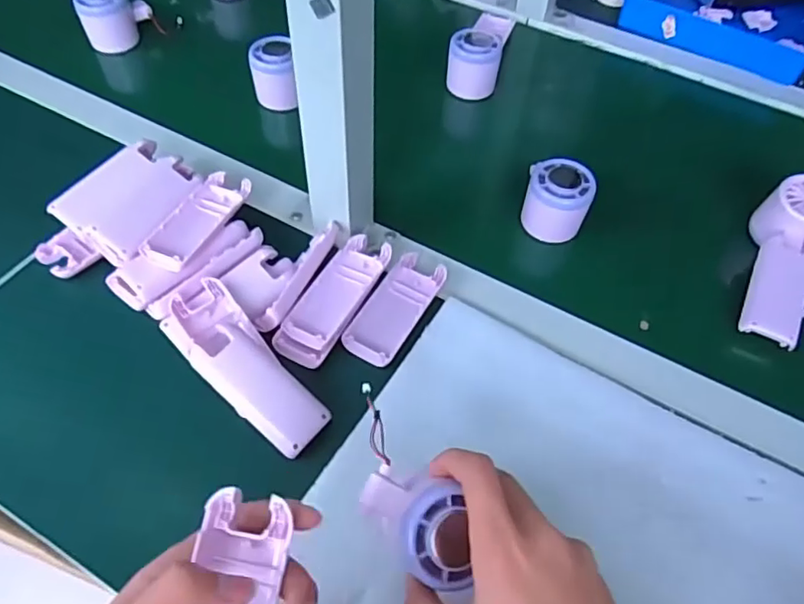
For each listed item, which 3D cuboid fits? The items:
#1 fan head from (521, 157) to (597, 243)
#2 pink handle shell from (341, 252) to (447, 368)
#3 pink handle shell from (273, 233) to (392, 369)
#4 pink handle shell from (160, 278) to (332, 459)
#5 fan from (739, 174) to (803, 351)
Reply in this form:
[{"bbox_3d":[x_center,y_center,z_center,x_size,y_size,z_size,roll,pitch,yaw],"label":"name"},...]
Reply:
[{"bbox_3d":[0.139,-0.092,0.522,0.056,0.056,0.047,17,56,9],"label":"fan head"},{"bbox_3d":[-0.003,0.003,0.470,0.045,0.011,0.106,25,58,15],"label":"pink handle shell"},{"bbox_3d":[-0.053,-0.004,0.457,0.042,0.020,0.117,25,58,14],"label":"pink handle shell"},{"bbox_3d":[-0.113,0.046,0.417,0.050,0.027,0.141,-37,64,-25],"label":"pink handle shell"},{"bbox_3d":[0.327,-0.042,0.492,0.051,0.045,0.162,25,58,14],"label":"fan"}]

